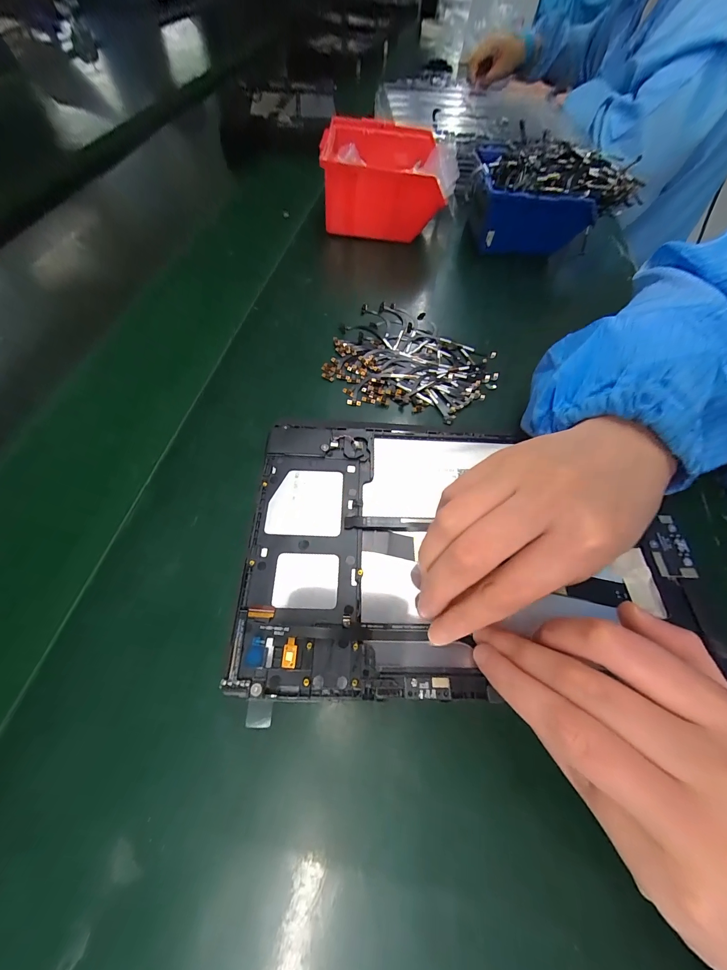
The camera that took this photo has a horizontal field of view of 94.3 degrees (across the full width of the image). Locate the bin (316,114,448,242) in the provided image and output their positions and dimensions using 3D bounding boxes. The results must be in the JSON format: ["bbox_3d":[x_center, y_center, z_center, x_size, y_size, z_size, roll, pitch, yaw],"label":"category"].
[{"bbox_3d":[0.017,-0.334,0.380,0.120,0.075,0.121,-3,61,-5],"label":"bin"}]

